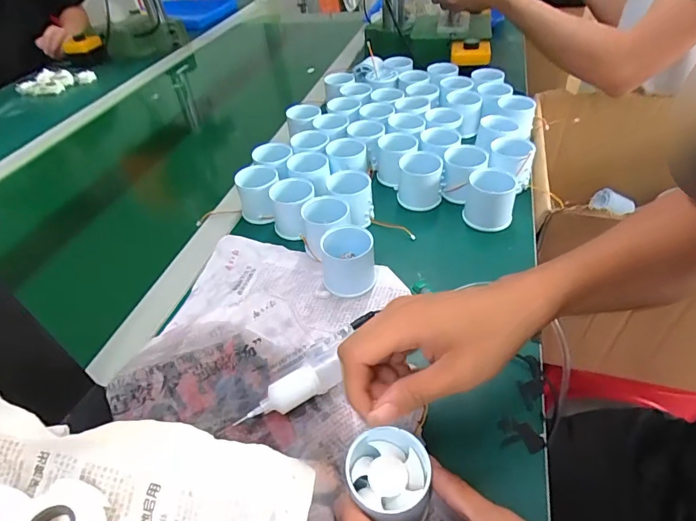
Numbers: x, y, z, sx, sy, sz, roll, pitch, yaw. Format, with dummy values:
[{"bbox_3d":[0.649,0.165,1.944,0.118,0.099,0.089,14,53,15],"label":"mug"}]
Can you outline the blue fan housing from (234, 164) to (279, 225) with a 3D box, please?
[{"bbox_3d":[-0.108,-0.080,0.525,0.049,0.053,0.060,-15,44,-11],"label":"blue fan housing"}]

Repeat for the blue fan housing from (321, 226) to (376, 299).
[{"bbox_3d":[0.001,0.000,0.431,0.053,0.049,0.050,-7,43,-4],"label":"blue fan housing"}]

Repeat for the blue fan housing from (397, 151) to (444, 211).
[{"bbox_3d":[0.088,-0.095,0.526,0.052,0.055,0.052,6,44,10],"label":"blue fan housing"}]

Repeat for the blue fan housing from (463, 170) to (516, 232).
[{"bbox_3d":[0.161,-0.071,0.491,0.049,0.050,0.054,6,44,10],"label":"blue fan housing"}]

